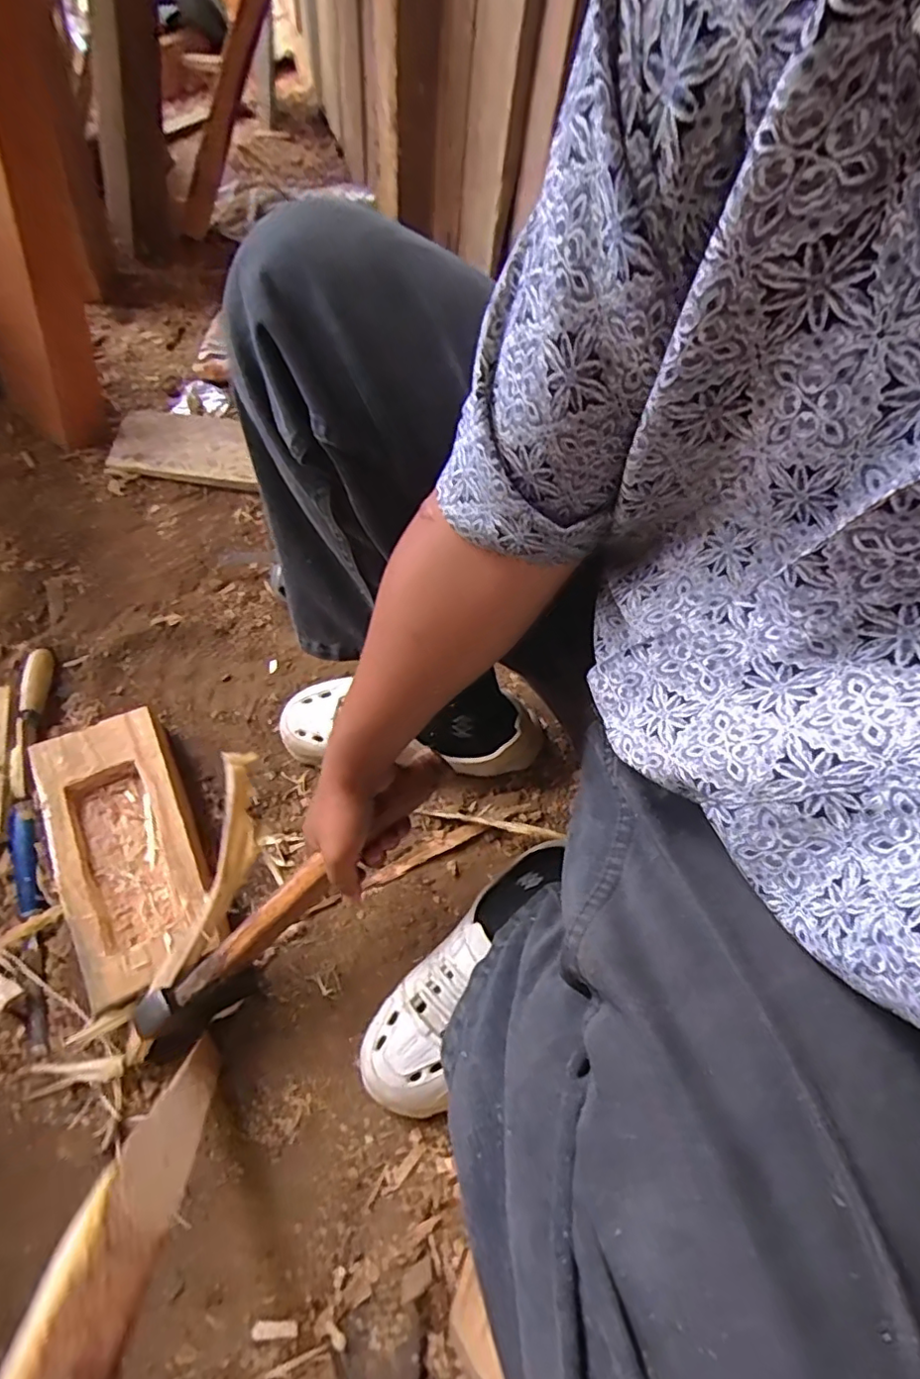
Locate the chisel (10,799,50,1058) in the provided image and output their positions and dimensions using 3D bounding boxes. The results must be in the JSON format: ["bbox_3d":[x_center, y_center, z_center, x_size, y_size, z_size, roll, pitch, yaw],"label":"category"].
[{"bbox_3d":[-0.413,0.221,0.567,0.028,0.028,0.233,-16,68,-12],"label":"chisel"}]

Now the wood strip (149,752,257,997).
[{"bbox_3d":[-0.203,0.157,0.491,0.042,0.022,0.213,21,94,9],"label":"wood strip"}]

